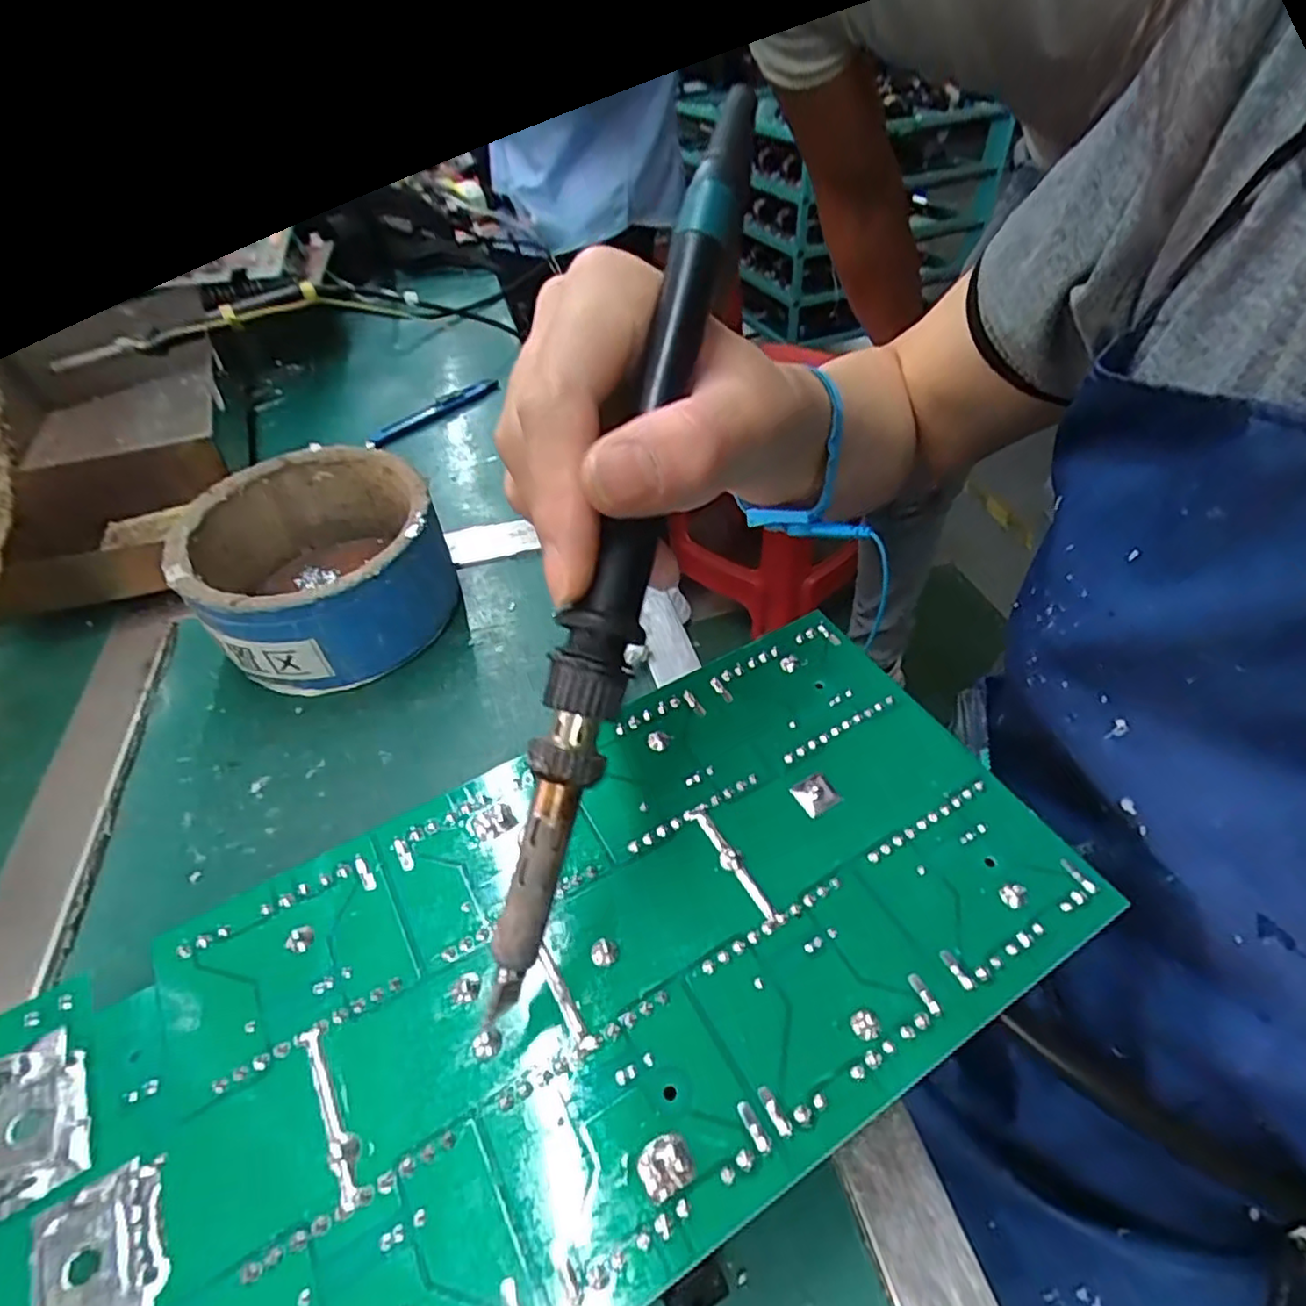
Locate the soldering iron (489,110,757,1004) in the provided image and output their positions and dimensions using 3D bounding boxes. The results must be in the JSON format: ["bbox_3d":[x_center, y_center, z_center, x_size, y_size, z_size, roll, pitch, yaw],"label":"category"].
[{"bbox_3d":[-0.005,-0.031,0.169,0.016,0.019,0.229,13,85,17],"label":"soldering iron"}]

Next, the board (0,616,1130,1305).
[{"bbox_3d":[-0.020,0.086,0.189,0.277,0.017,0.132,-25,47,-20],"label":"board"}]

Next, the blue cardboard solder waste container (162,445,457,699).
[{"bbox_3d":[-0.170,-0.043,0.356,0.117,0.070,0.122,-27,48,-22],"label":"blue cardboard solder waste container"}]

